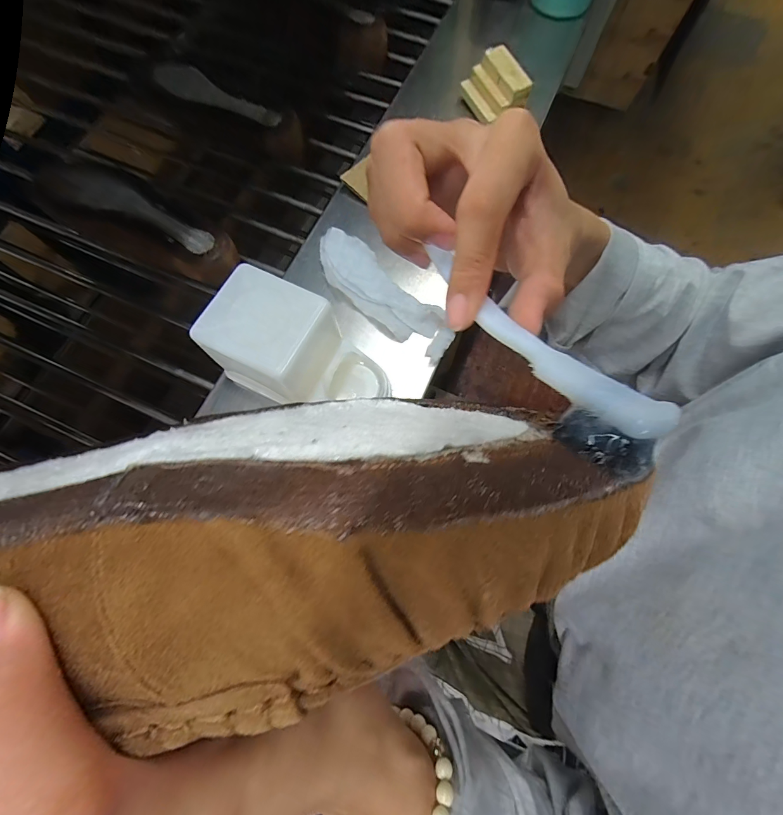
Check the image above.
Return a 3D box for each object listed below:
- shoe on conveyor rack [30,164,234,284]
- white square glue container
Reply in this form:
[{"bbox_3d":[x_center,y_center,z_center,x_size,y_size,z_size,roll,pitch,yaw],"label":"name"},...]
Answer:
[{"bbox_3d":[-0.337,-0.254,0.494,0.250,0.069,0.096,19,74,6],"label":"shoe on conveyor rack"},{"bbox_3d":[-0.096,-0.048,0.387,0.184,0.111,0.111,34,76,10],"label":"white square glue container"}]

